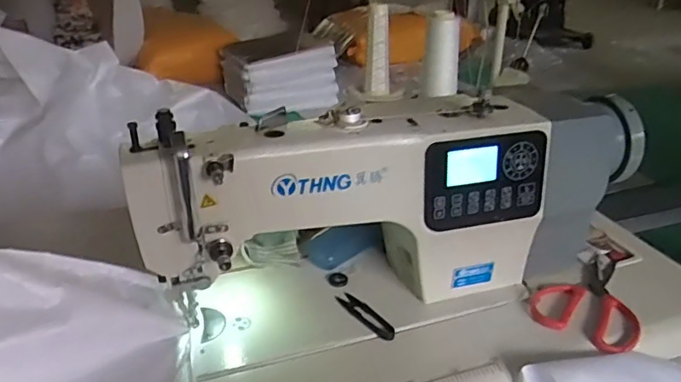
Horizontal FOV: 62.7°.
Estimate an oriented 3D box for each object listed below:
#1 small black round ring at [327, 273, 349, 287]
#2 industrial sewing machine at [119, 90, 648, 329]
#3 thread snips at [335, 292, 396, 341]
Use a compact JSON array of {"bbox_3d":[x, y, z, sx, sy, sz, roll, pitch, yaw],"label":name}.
[{"bbox_3d":[-0.004,0.115,0.729,0.027,0.005,0.028,0,28,-1],"label":"small black round ring"},{"bbox_3d":[0.075,0.008,0.674,0.600,0.232,0.148,-7,29,-14],"label":"industrial sewing machine"},{"bbox_3d":[0.030,0.146,0.666,0.023,0.011,0.096,-19,34,-32],"label":"thread snips"}]

